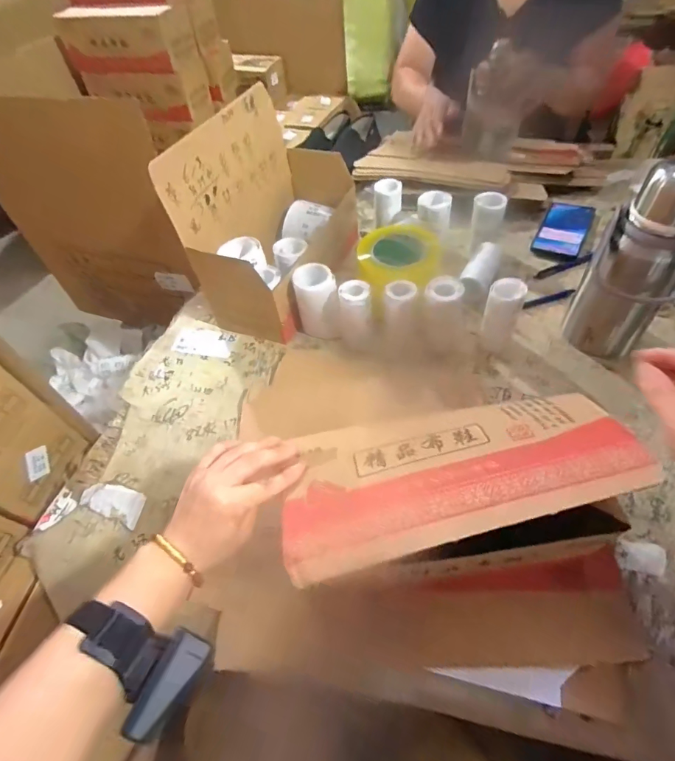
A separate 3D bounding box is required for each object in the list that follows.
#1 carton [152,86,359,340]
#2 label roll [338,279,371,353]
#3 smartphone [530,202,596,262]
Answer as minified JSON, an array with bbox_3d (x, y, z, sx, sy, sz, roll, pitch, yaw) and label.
[{"bbox_3d":[-0.095,-0.274,0.661,0.163,0.222,0.339,17,56,19],"label":"carton"},{"bbox_3d":[0.026,-0.092,0.603,0.047,0.087,0.045,-4,52,3],"label":"label roll"},{"bbox_3d":[0.397,-0.268,0.743,0.076,0.011,0.171,16,53,27],"label":"smartphone"}]

